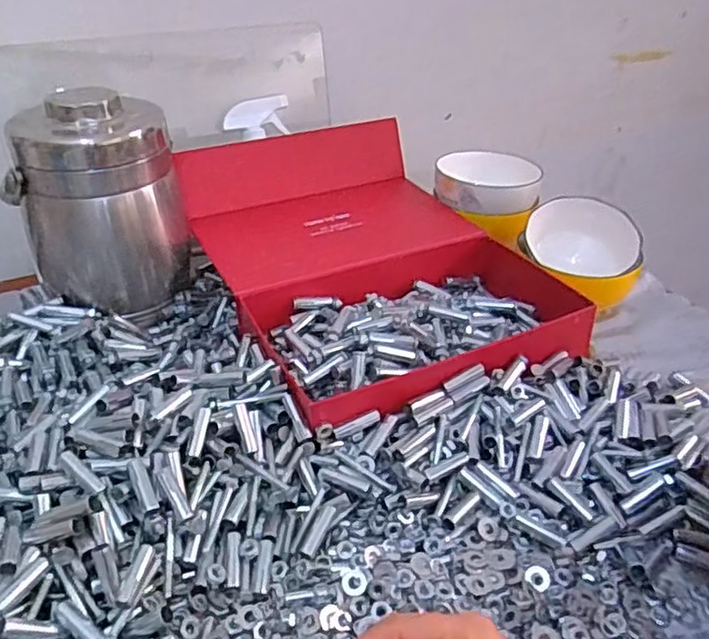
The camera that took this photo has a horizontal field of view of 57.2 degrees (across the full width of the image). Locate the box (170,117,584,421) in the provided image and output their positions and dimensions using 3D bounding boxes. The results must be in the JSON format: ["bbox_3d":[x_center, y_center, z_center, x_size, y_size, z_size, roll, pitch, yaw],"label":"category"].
[{"bbox_3d":[0.015,-0.078,0.704,0.318,0.097,0.428,-15,37,-21],"label":"box"}]

